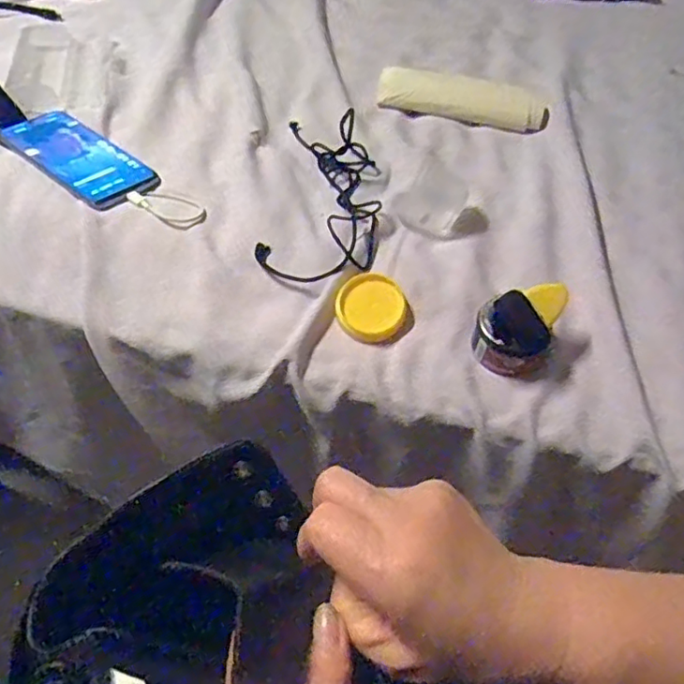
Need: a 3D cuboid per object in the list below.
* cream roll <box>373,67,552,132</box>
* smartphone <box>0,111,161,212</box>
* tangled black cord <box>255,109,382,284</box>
[{"bbox_3d":[0.132,-0.263,0.654,0.182,0.023,0.043,15,53,7],"label":"cream roll"},{"bbox_3d":[-0.255,-0.179,0.571,0.164,0.010,0.074,35,58,20],"label":"smartphone"},{"bbox_3d":[-0.013,-0.142,0.543,0.099,0.032,0.209,8,53,1],"label":"tangled black cord"}]

